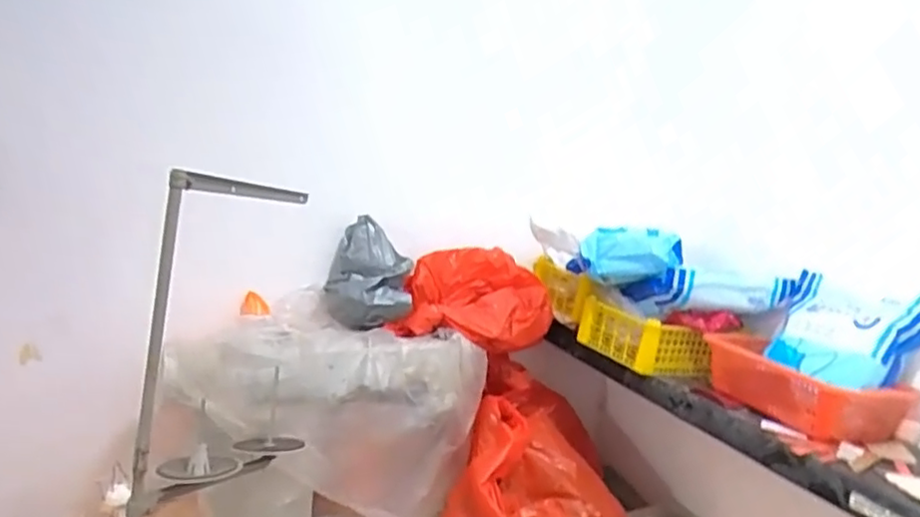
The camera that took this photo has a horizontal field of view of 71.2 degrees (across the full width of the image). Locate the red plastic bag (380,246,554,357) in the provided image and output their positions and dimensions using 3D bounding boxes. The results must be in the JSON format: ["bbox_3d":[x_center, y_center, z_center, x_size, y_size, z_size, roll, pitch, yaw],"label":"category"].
[{"bbox_3d":[0.040,0.086,1.402,0.362,0.186,0.142,5,8,-15],"label":"red plastic bag"}]

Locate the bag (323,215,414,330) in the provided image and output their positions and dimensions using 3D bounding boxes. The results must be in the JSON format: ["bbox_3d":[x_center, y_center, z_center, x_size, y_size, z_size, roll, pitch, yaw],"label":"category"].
[{"bbox_3d":[-0.189,0.041,1.327,0.180,0.208,0.093,6,8,-4],"label":"bag"}]

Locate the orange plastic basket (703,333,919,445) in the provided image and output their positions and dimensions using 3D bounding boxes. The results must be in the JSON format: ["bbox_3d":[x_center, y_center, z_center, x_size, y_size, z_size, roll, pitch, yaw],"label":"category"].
[{"bbox_3d":[0.596,0.227,1.146,0.186,0.099,0.321,3,9,-28],"label":"orange plastic basket"}]

